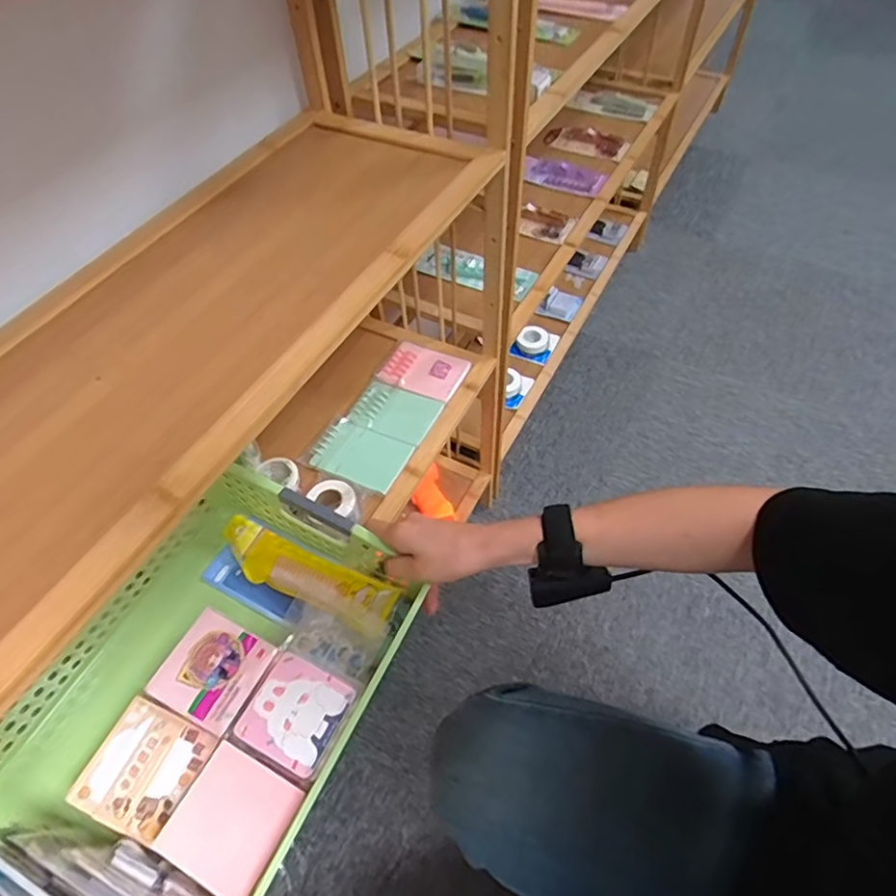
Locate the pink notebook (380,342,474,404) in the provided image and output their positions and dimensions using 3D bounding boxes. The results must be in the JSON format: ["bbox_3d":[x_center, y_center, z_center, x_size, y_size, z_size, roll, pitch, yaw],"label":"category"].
[{"bbox_3d":[-0.031,-0.104,0.747,0.107,0.010,0.074,24,58,15],"label":"pink notebook"}]

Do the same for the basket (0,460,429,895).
[{"bbox_3d":[-0.202,0.198,0.469,0.249,0.097,0.333,21,57,14],"label":"basket"}]

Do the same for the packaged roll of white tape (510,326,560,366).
[{"bbox_3d":[0.184,-0.223,1.198,0.079,0.032,0.106,23,58,18],"label":"packaged roll of white tape"}]

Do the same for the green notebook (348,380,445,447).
[{"bbox_3d":[-0.066,-0.047,0.710,0.102,0.005,0.076,21,57,14],"label":"green notebook"}]

